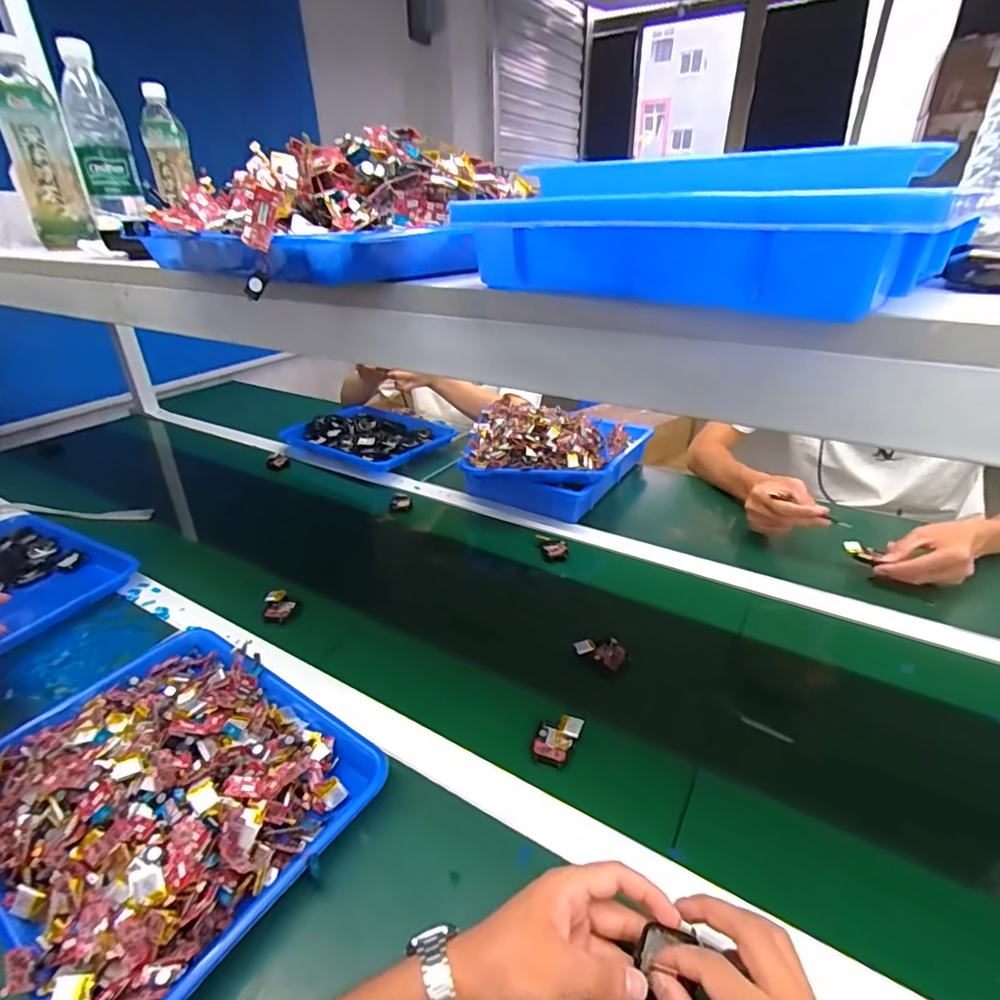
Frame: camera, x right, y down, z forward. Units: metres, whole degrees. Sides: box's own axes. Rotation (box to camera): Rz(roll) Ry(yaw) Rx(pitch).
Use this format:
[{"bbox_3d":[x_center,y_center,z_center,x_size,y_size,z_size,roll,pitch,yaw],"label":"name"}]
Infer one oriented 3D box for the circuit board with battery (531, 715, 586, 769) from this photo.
[{"bbox_3d":[0.055,0.232,0.522,0.040,0.014,0.051,11,31,20],"label":"circuit board with battery"}]

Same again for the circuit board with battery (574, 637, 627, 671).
[{"bbox_3d":[0.118,0.175,0.628,0.057,0.015,0.034,12,31,23],"label":"circuit board with battery"}]

